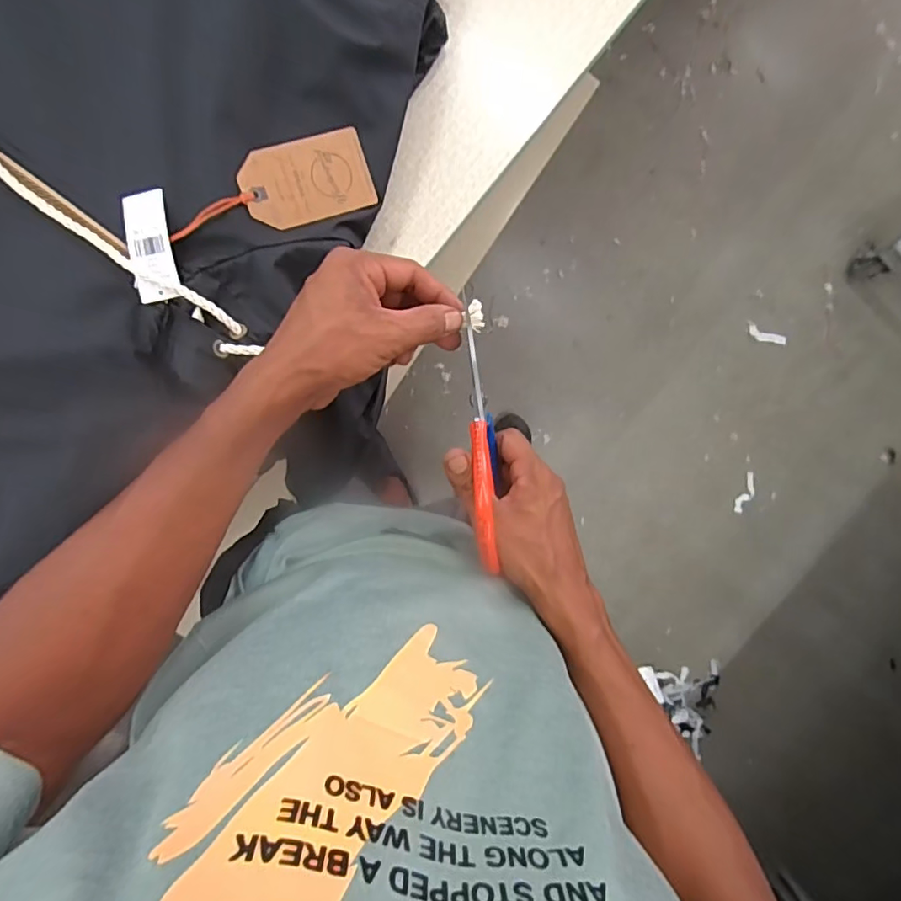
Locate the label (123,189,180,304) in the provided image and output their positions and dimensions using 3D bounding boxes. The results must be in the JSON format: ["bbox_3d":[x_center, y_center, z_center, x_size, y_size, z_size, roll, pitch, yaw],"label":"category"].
[{"bbox_3d":[-0.227,-0.154,0.396,0.031,0.014,0.079,-9,98,-4],"label":"label"}]

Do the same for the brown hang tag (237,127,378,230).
[{"bbox_3d":[-0.113,-0.213,0.416,0.098,0.004,0.059,-22,107,-13],"label":"brown hang tag"}]

